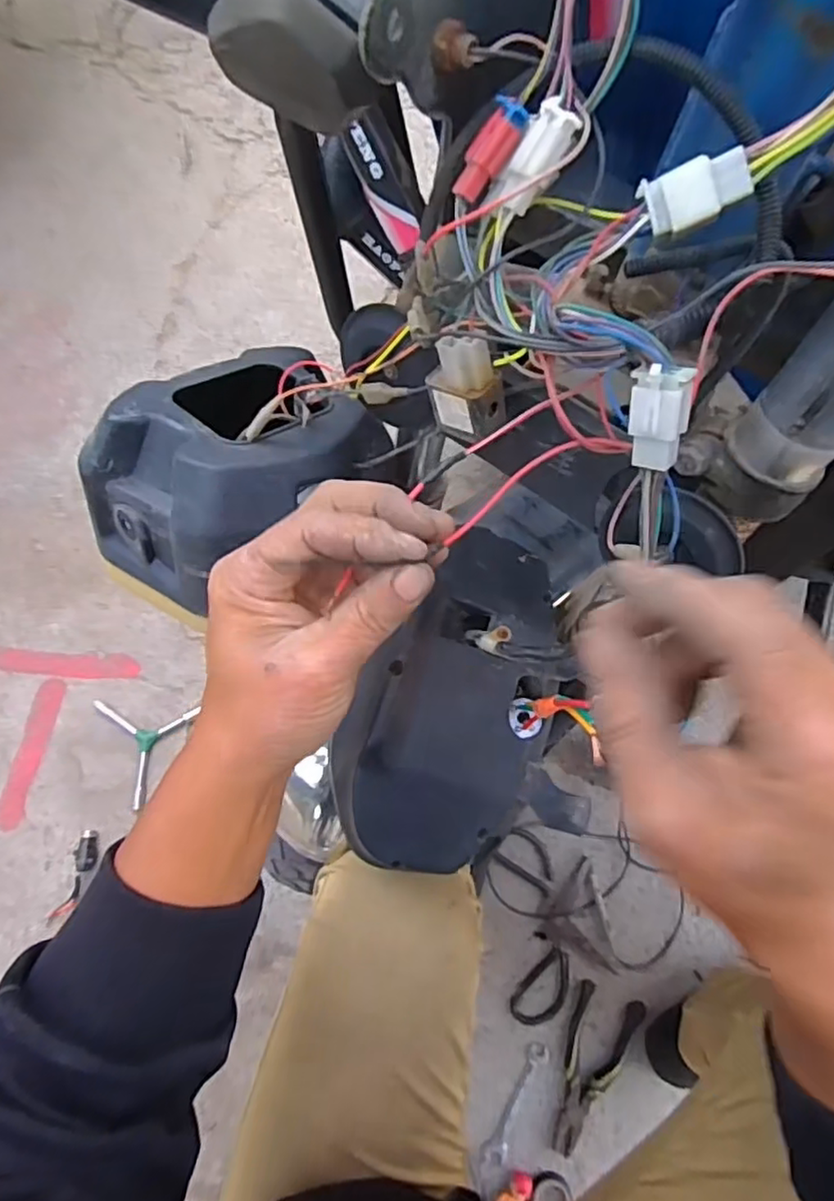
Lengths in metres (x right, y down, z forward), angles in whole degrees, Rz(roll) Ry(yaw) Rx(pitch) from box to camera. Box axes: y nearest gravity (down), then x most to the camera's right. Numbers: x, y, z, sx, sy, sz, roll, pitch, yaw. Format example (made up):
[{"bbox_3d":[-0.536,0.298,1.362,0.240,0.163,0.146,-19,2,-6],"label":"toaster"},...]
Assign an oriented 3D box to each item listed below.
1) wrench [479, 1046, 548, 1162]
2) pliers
[{"bbox_3d":[0.124,0.622,0.797,0.029,0.008,0.139,30,77,9],"label":"wrench"},{"bbox_3d":[0.218,0.586,0.801,0.081,0.013,0.186,21,76,7],"label":"pliers"}]

